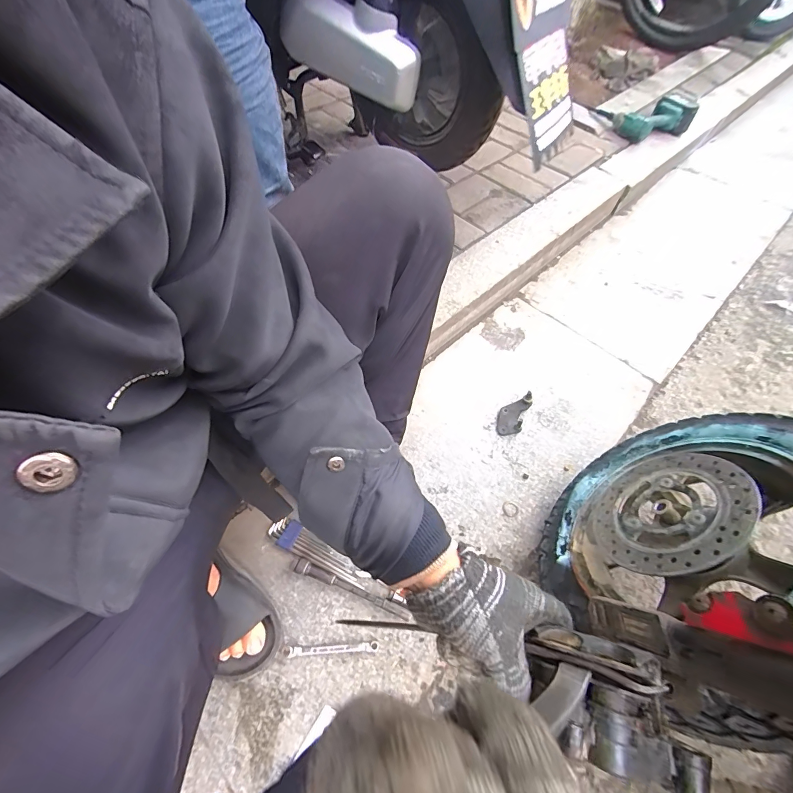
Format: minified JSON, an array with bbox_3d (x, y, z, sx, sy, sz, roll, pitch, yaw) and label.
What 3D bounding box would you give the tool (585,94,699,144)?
[{"bbox_3d":[0.830,-0.939,1.283,0.288,0.097,0.202,-13,58,-10],"label":"tool"}]

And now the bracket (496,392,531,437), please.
[{"bbox_3d":[0.238,0.035,0.767,0.052,0.025,0.103,33,74,18],"label":"bracket"}]

